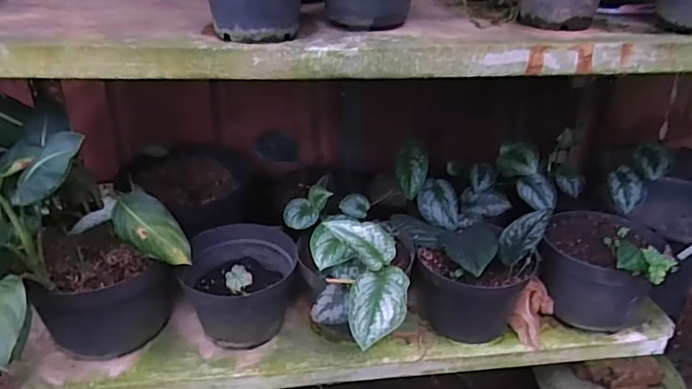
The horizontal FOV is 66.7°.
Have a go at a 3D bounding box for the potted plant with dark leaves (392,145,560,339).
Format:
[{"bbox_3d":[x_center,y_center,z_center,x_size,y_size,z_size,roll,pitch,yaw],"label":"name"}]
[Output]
[{"bbox_3d":[0.191,0.063,0.829,0.235,0.226,0.241,9,33,15],"label":"potted plant with dark leaves"}]

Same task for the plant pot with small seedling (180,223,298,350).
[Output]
[{"bbox_3d":[-0.158,0.130,0.775,0.148,0.143,0.178,-2,32,-4],"label":"plant pot with small seedling"}]

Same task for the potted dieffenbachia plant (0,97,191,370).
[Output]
[{"bbox_3d":[-0.350,0.090,0.608,0.245,0.357,0.288,15,35,23],"label":"potted dieffenbachia plant"}]

